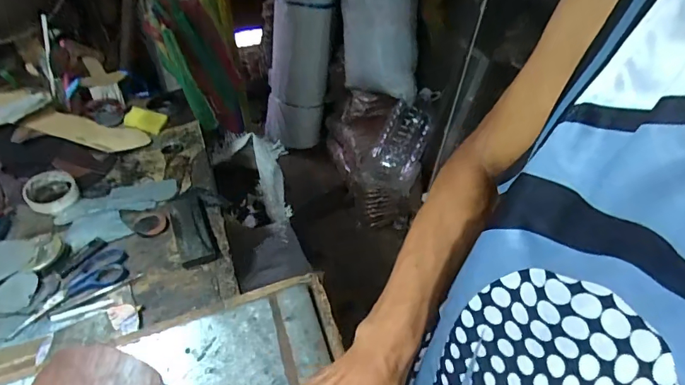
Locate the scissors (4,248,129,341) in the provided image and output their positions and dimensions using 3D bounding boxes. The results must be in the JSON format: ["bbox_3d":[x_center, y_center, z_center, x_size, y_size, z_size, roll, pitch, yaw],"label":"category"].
[{"bbox_3d":[-0.406,0.142,0.645,0.171,0.011,0.074,-30,48,-26],"label":"scissors"}]

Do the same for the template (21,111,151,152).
[{"bbox_3d":[-0.542,-0.131,0.935,0.225,0.014,0.100,14,35,-12],"label":"template"}]

